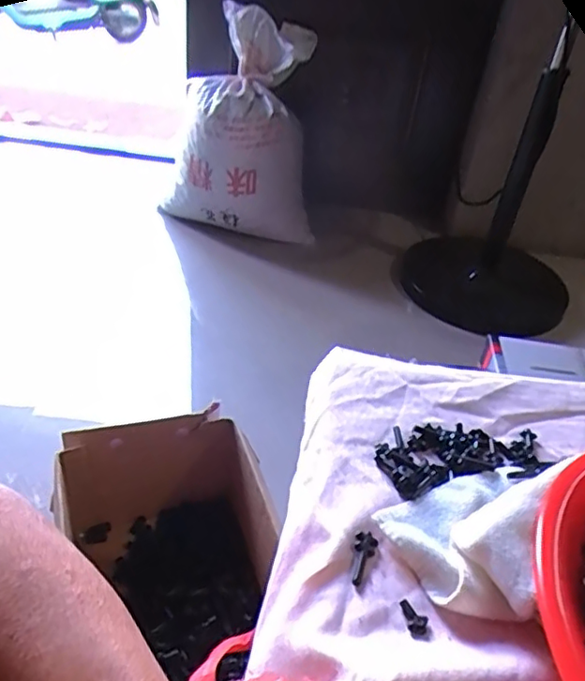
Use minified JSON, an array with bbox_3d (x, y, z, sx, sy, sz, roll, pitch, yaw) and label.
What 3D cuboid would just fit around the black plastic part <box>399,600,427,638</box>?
[{"bbox_3d":[0.060,0.133,0.285,0.010,0.004,0.017,-6,39,-12],"label":"black plastic part"}]

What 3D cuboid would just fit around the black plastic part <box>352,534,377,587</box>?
[{"bbox_3d":[0.036,0.112,0.307,0.011,0.005,0.029,15,39,14],"label":"black plastic part"}]

